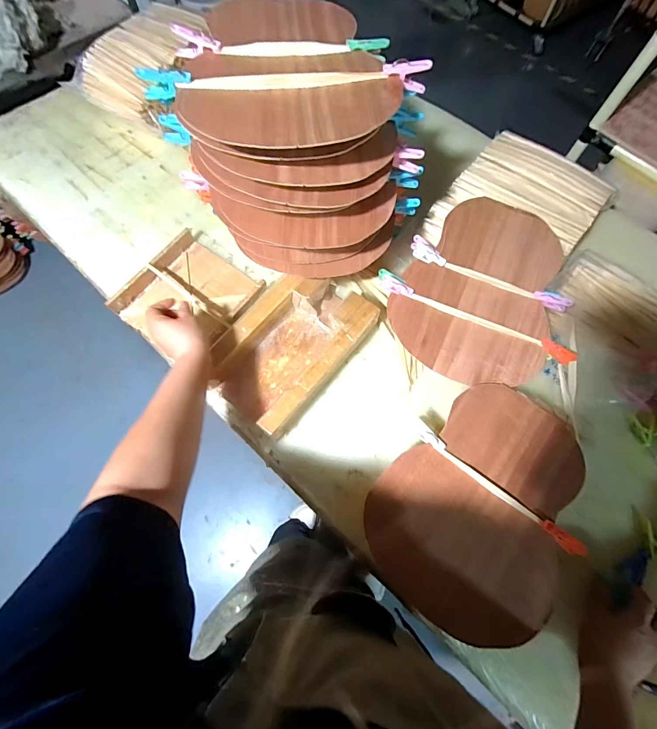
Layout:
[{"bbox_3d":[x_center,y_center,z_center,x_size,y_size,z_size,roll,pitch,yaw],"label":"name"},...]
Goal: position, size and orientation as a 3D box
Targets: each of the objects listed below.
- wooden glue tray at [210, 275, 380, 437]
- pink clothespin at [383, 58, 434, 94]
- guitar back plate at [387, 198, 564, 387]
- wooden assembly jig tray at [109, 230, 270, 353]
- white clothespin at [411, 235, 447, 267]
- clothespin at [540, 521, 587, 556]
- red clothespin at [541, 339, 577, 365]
[{"bbox_3d":[-0.061,-0.035,0.576,0.174,0.063,0.265,39,73,12],"label":"wooden glue tray"},{"bbox_3d":[0.092,-0.345,0.411,0.054,0.029,0.013,0,69,-2],"label":"pink clothespin"},{"bbox_3d":[0.251,-0.136,0.582,0.245,0.015,0.325,16,78,6],"label":"guitar back plate"},{"bbox_3d":[-0.246,-0.119,0.621,0.210,0.047,0.205,35,72,11],"label":"wooden assembly jig tray"},{"bbox_3d":[0.173,-0.197,0.604,0.028,0.023,0.075,-38,75,-15],"label":"white clothespin"},{"bbox_3d":[0.301,0.223,0.441,0.015,0.015,0.053,-41,54,-15],"label":"clothespin"},{"bbox_3d":[0.365,-0.021,0.546,0.056,0.021,0.018,35,72,11],"label":"red clothespin"}]

